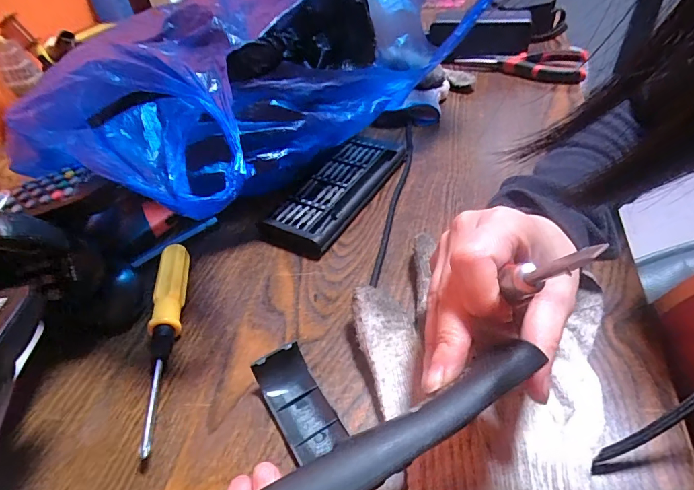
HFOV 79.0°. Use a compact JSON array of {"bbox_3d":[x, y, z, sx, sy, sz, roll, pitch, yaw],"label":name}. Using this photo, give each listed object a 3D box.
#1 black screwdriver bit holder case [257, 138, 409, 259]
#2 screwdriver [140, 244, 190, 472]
[{"bbox_3d":[-0.009,-0.049,0.375,0.060,0.024,0.152,19,48,26],"label":"black screwdriver bit holder case"},{"bbox_3d":[-0.117,0.058,0.271,0.018,0.024,0.149,-10,42,-4],"label":"screwdriver"}]

